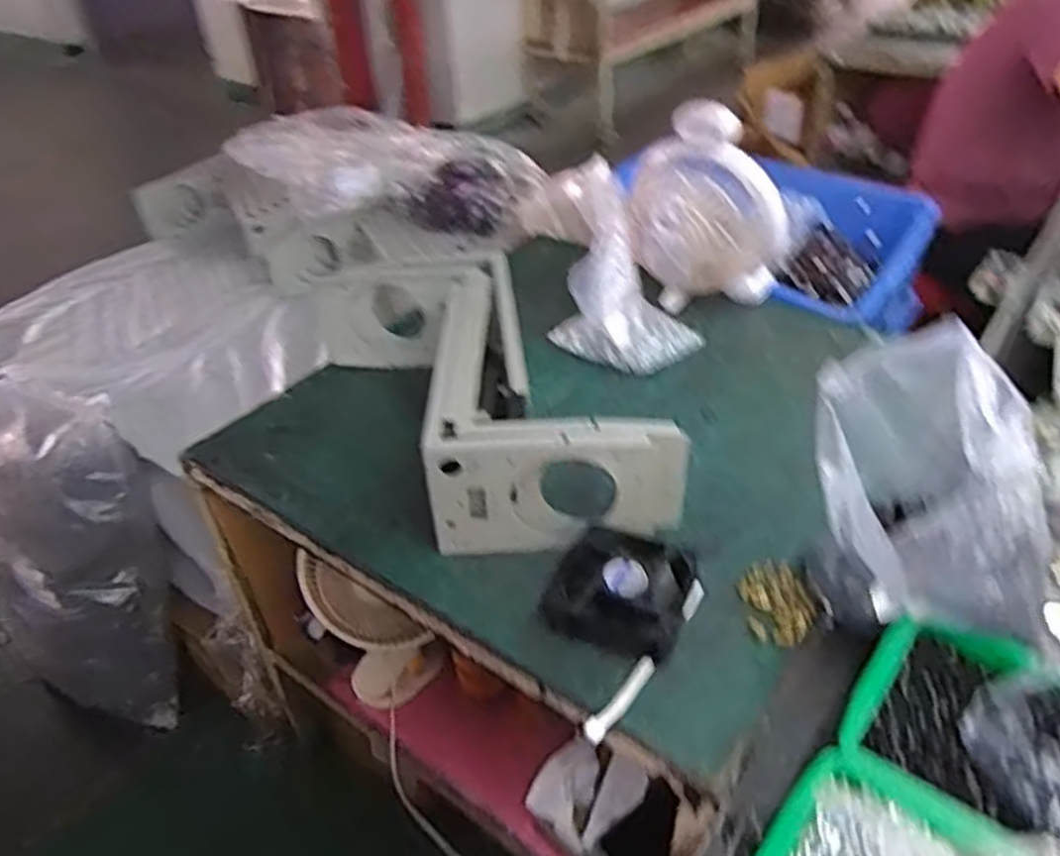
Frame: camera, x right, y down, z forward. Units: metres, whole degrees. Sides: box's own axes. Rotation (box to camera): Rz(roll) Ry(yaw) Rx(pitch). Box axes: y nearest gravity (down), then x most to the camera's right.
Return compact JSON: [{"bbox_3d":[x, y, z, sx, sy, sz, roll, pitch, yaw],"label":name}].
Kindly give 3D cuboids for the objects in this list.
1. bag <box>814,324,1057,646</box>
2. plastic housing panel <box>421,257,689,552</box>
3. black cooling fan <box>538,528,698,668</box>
[{"bbox_3d":[0.350,0.053,0.703,0.154,0.265,0.150,-16,7,-17],"label":"bag"},{"bbox_3d":[0.028,-0.036,0.930,0.258,0.168,0.337,-3,40,2],"label":"plastic housing panel"},{"bbox_3d":[0.092,0.160,0.791,0.137,0.044,0.130,14,44,21],"label":"black cooling fan"}]

